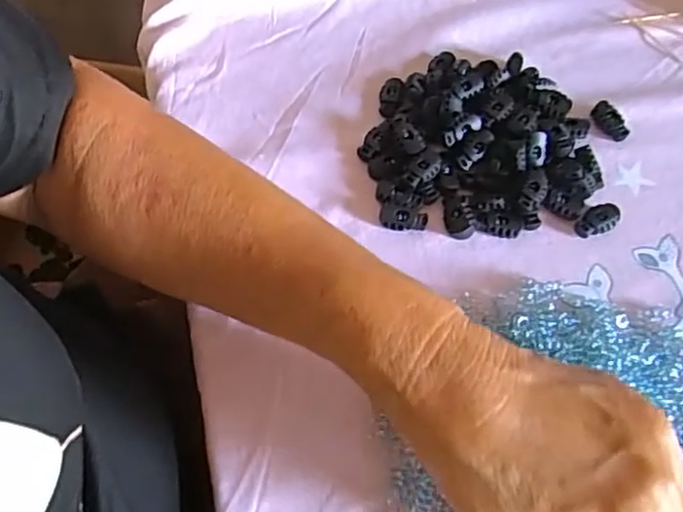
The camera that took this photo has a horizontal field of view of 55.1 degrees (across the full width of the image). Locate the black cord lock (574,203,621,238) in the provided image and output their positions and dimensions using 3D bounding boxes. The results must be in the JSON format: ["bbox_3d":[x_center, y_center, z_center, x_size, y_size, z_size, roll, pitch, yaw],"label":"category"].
[{"bbox_3d":[0.154,-0.021,0.395,0.028,0.009,0.017,-33,66,-19],"label":"black cord lock"}]

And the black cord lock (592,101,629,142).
[{"bbox_3d":[0.178,-0.089,0.434,0.017,0.010,0.028,-24,63,-15],"label":"black cord lock"}]

